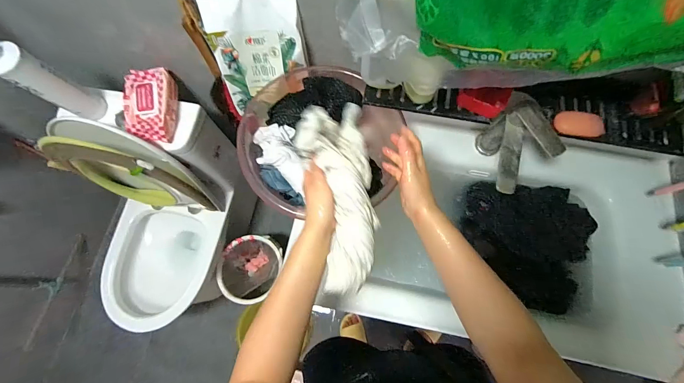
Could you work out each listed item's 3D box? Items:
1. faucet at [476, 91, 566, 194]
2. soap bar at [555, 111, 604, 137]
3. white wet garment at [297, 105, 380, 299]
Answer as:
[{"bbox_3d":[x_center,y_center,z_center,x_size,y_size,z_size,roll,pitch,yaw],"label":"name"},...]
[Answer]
[{"bbox_3d":[0.348,-0.076,0.620,0.074,0.171,0.191,9,73,4],"label":"faucet"},{"bbox_3d":[0.447,-0.124,0.549,0.091,0.020,0.043,11,73,5],"label":"soap bar"},{"bbox_3d":[-0.003,-0.004,0.423,0.097,0.052,0.277,-7,74,-1],"label":"white wet garment"}]

